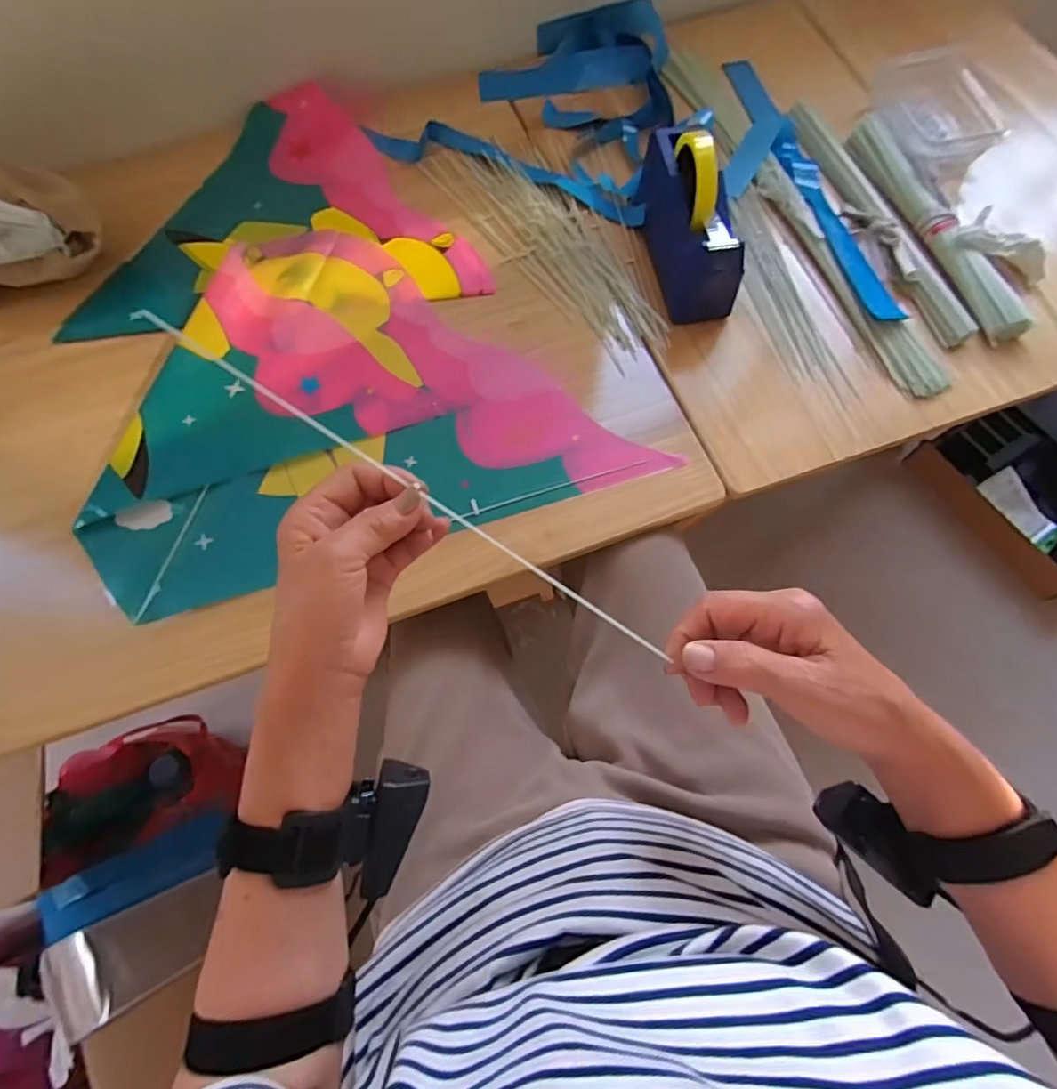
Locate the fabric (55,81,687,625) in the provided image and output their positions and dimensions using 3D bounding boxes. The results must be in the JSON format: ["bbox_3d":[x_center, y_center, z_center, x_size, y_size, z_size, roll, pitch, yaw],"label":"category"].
[{"bbox_3d":[-0.279,-0.221,0.639,0.507,0.017,0.698,-34,72,-12],"label":"fabric"}]

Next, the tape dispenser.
[{"bbox_3d":[0.181,-0.371,0.629,0.071,0.123,0.213,-9,69,-3],"label":"tape dispenser"}]

